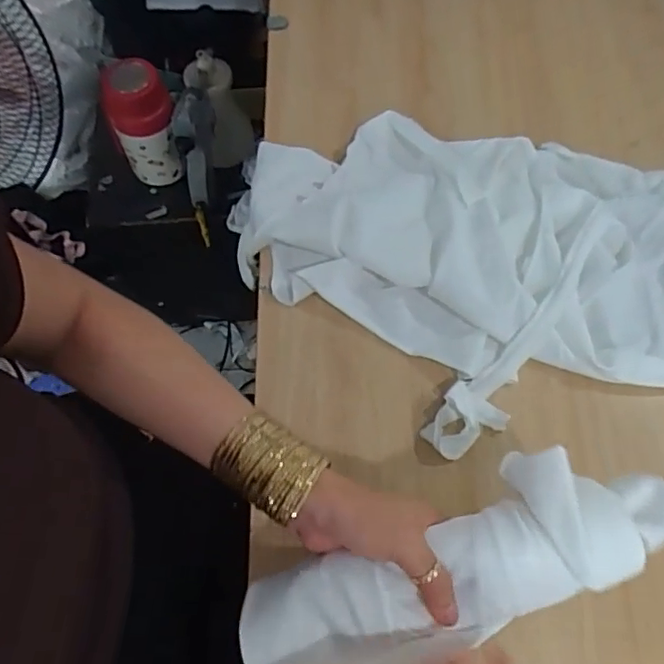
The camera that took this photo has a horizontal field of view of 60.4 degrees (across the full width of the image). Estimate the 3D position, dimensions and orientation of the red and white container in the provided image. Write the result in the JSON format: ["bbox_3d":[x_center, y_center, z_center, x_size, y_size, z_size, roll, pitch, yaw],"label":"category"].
[{"bbox_3d":[-0.300,-0.331,0.932,0.102,0.186,0.085,-26,70,-10],"label":"red and white container"}]

